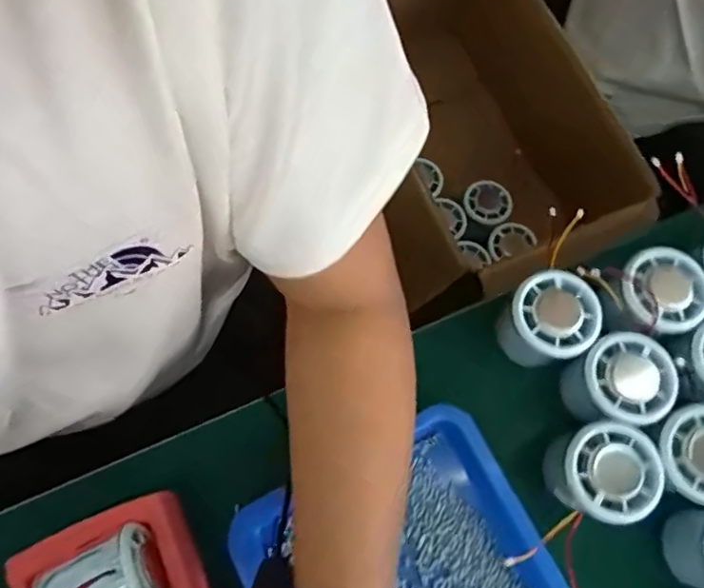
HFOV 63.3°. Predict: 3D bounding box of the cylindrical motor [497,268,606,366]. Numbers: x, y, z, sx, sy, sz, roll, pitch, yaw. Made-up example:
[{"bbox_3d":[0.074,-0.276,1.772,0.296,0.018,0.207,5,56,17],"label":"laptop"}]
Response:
[{"bbox_3d":[0.134,0.020,0.396,0.054,0.056,0.055,0,73,-1],"label":"cylindrical motor"}]

